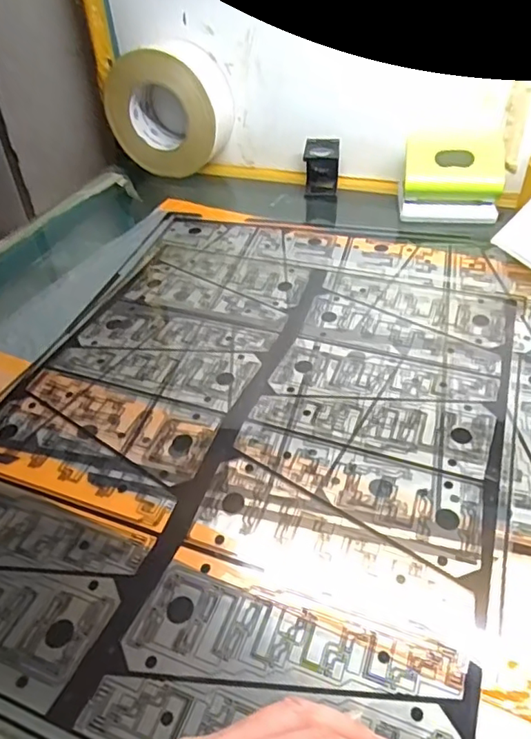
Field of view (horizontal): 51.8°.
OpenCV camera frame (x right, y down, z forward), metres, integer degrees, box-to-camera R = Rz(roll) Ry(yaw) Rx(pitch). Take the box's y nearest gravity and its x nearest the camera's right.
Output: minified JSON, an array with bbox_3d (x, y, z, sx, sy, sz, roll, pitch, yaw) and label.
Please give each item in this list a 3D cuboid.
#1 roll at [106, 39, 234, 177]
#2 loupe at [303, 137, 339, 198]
[{"bbox_3d":[-0.113,-0.300,0.644,0.143,0.132,0.067,5,42,11],"label":"roll"},{"bbox_3d":[0.064,-0.228,0.626,0.038,0.057,0.035,3,42,8],"label":"loupe"}]

